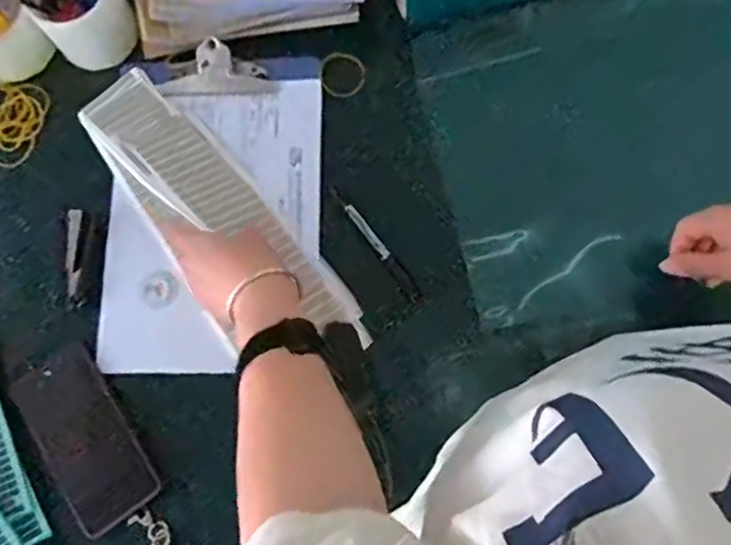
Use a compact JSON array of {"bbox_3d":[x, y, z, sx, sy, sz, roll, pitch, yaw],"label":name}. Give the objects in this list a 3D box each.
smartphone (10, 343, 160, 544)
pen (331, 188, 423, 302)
[{"bbox_3d":[-0.257,0.152,0.623,0.077,0.010,0.161,-32,79,-17],"label":"smartphone"},{"bbox_3d":[0.011,-0.028,0.667,0.014,0.008,0.135,-36,77,-5],"label":"pen"}]

